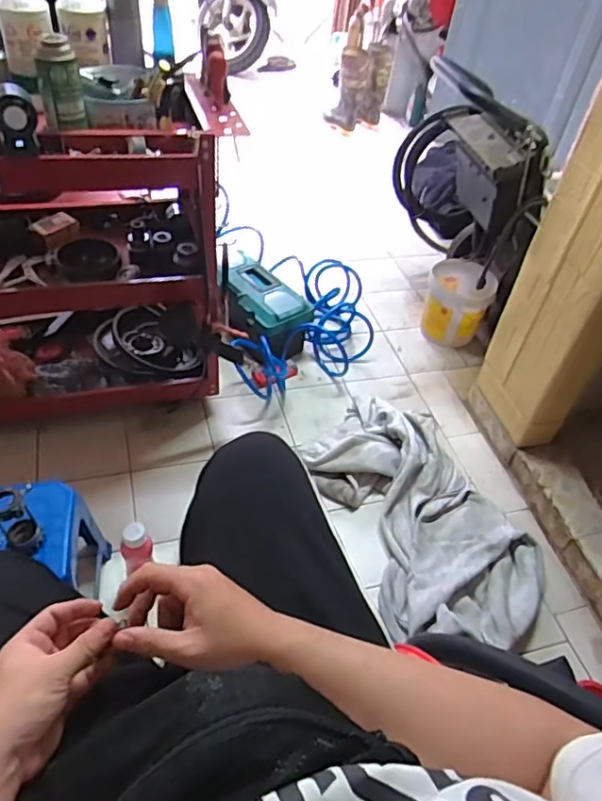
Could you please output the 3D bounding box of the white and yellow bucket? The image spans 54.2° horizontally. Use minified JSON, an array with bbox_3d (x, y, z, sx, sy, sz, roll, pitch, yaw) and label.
[{"bbox_3d":[0.469,-0.288,1.782,0.184,0.225,0.188,4,46,-4],"label":"white and yellow bucket"}]

